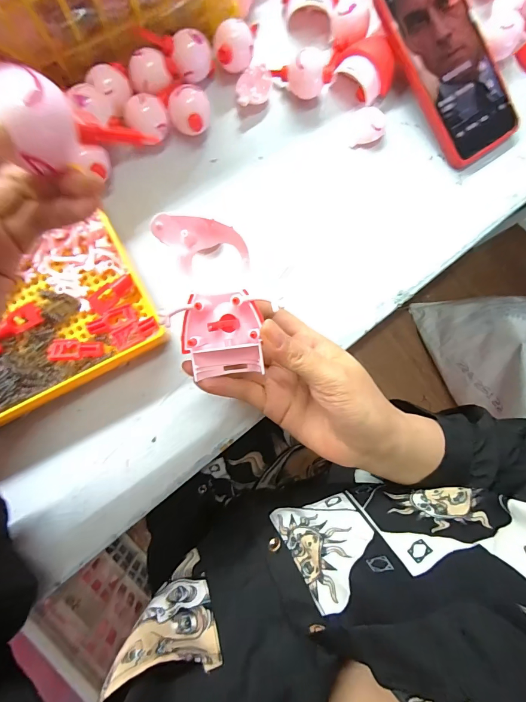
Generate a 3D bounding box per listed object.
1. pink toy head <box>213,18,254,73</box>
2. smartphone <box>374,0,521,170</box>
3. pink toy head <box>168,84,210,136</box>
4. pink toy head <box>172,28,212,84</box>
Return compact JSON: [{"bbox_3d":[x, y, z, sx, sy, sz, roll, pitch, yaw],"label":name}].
[{"bbox_3d":[-0.025,-0.261,0.301,0.032,0.032,0.028,-11,86,-4],"label":"pink toy head"},{"bbox_3d":[0.165,-0.253,0.302,0.077,0.009,0.165,-33,100,-5],"label":"smartphone"},{"bbox_3d":[-0.061,-0.200,0.292,0.033,0.031,0.031,0,85,-3],"label":"pink toy head"},{"bbox_3d":[-0.060,-0.247,0.297,0.031,0.035,0.028,-5,85,-3],"label":"pink toy head"}]

